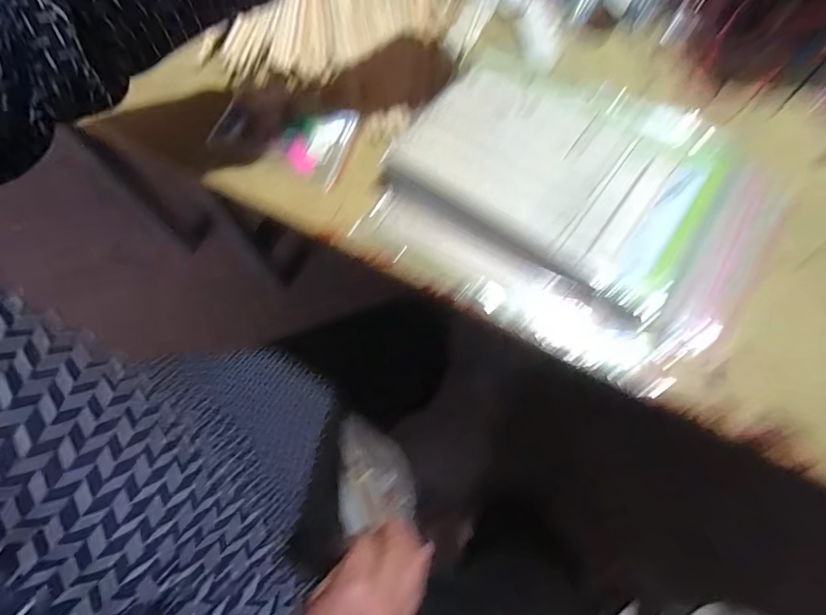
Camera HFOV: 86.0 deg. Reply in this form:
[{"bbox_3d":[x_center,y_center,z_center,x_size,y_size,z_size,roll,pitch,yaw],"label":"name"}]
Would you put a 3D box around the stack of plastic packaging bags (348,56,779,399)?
[{"bbox_3d":[0.113,-0.077,0.324,0.249,0.025,0.205,31,73,13],"label":"stack of plastic packaging bags"}]

